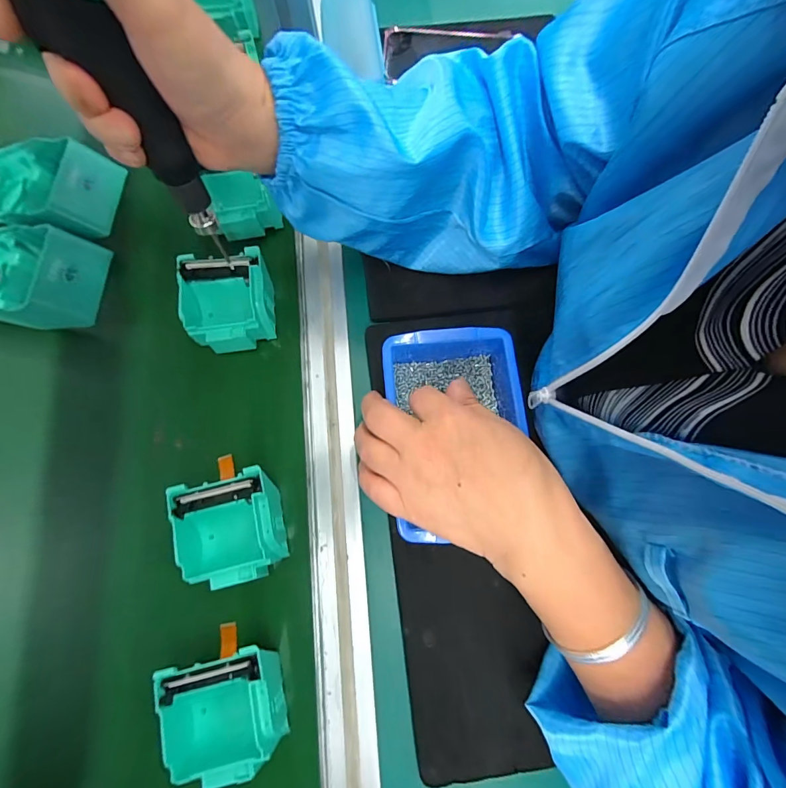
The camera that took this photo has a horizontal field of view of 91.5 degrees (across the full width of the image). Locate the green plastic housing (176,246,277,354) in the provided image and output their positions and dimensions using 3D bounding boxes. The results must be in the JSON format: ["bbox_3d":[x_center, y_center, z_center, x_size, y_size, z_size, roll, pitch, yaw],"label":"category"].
[{"bbox_3d":[-0.149,-0.081,0.346,0.078,0.040,0.081,-9,78,-3],"label":"green plastic housing"}]

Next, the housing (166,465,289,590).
[{"bbox_3d":[-0.127,0.105,0.301,0.075,0.035,0.078,-14,78,-4],"label":"housing"}]

